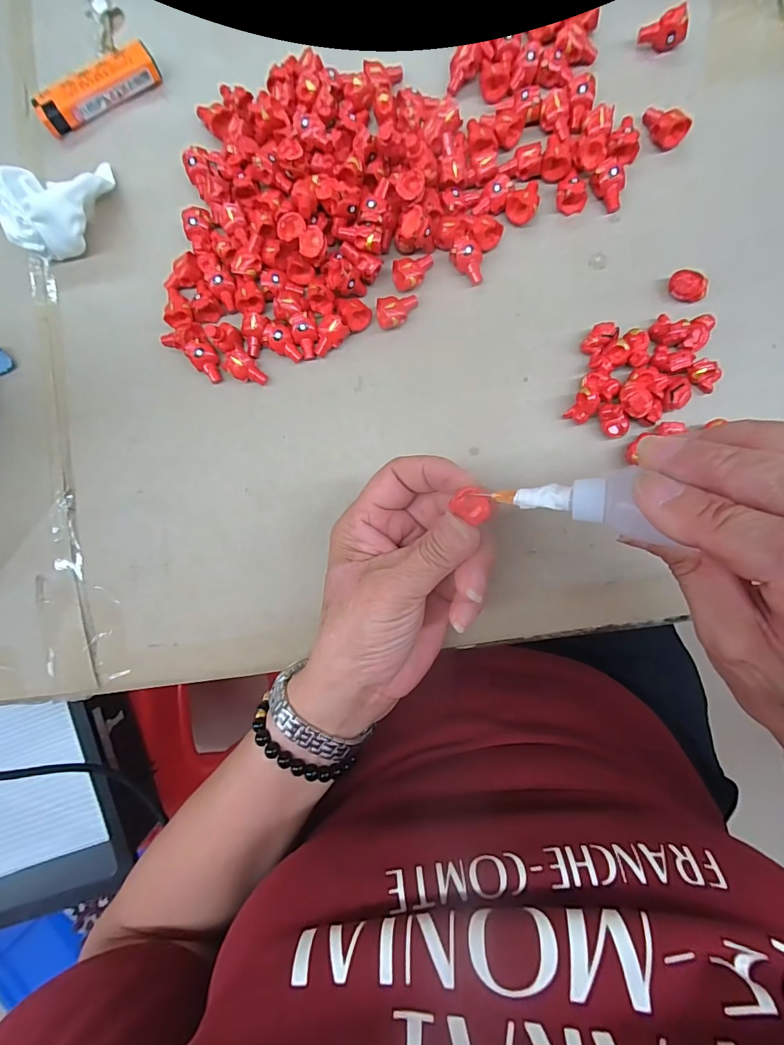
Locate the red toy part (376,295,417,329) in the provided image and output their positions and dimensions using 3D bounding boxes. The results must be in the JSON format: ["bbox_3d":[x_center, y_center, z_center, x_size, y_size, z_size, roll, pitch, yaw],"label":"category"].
[{"bbox_3d":[0.004,-0.127,0.262,0.025,0.013,0.017,-9,89,4],"label":"red toy part"}]

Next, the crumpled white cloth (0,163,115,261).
[{"bbox_3d":[-0.205,-0.193,0.266,0.068,0.036,0.048,-18,89,3],"label":"crumpled white cloth"}]

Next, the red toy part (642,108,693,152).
[{"bbox_3d":[0.158,-0.231,0.253,0.027,0.012,0.016,30,92,3],"label":"red toy part"}]

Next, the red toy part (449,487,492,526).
[{"bbox_3d":[0.035,-0.008,0.190,0.016,0.006,0.014,21,91,4],"label":"red toy part"}]

